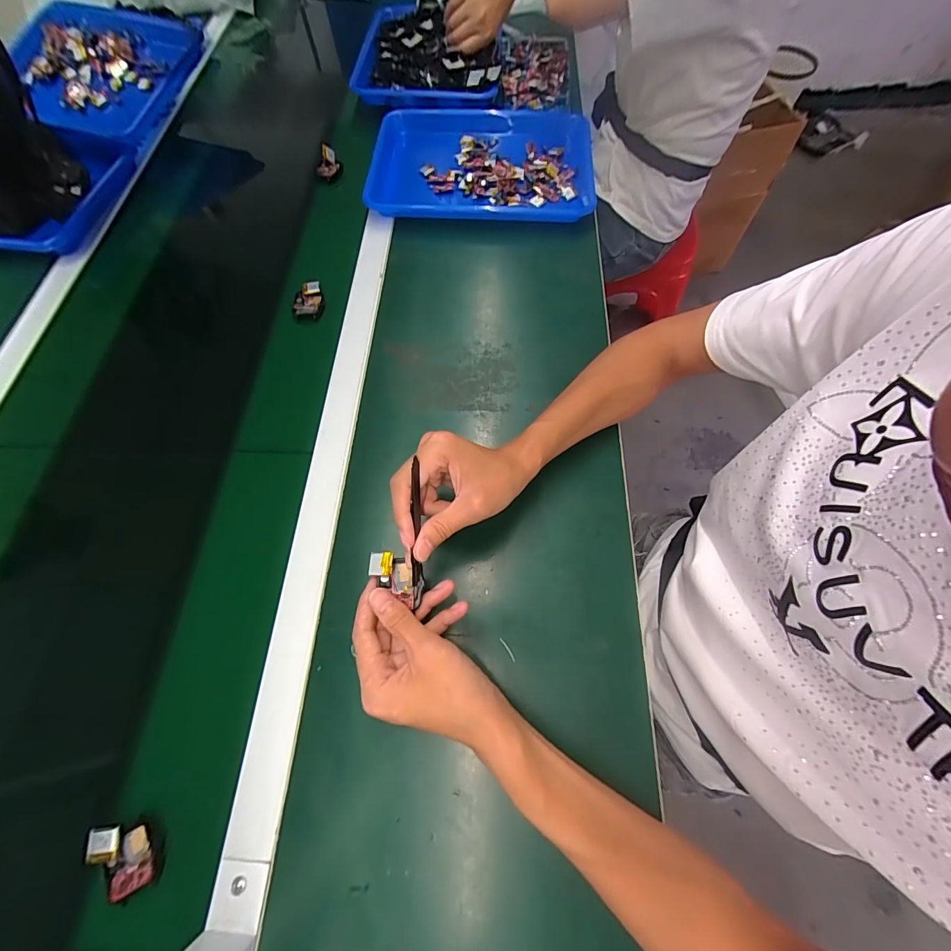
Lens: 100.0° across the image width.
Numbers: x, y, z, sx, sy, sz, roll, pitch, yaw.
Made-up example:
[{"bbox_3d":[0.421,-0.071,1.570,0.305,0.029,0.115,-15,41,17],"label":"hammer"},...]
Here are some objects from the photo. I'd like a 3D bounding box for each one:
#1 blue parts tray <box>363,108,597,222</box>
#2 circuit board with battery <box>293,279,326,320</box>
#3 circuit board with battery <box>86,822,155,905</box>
[{"bbox_3d":[0.012,-0.493,0.629,0.336,0.034,0.258,2,67,3],"label":"blue parts tray"},{"bbox_3d":[-0.222,-0.233,0.531,0.037,0.020,0.047,-11,67,-2],"label":"circuit board with battery"},{"bbox_3d":[-0.270,0.291,0.305,0.033,0.018,0.052,-29,69,-10],"label":"circuit board with battery"}]

